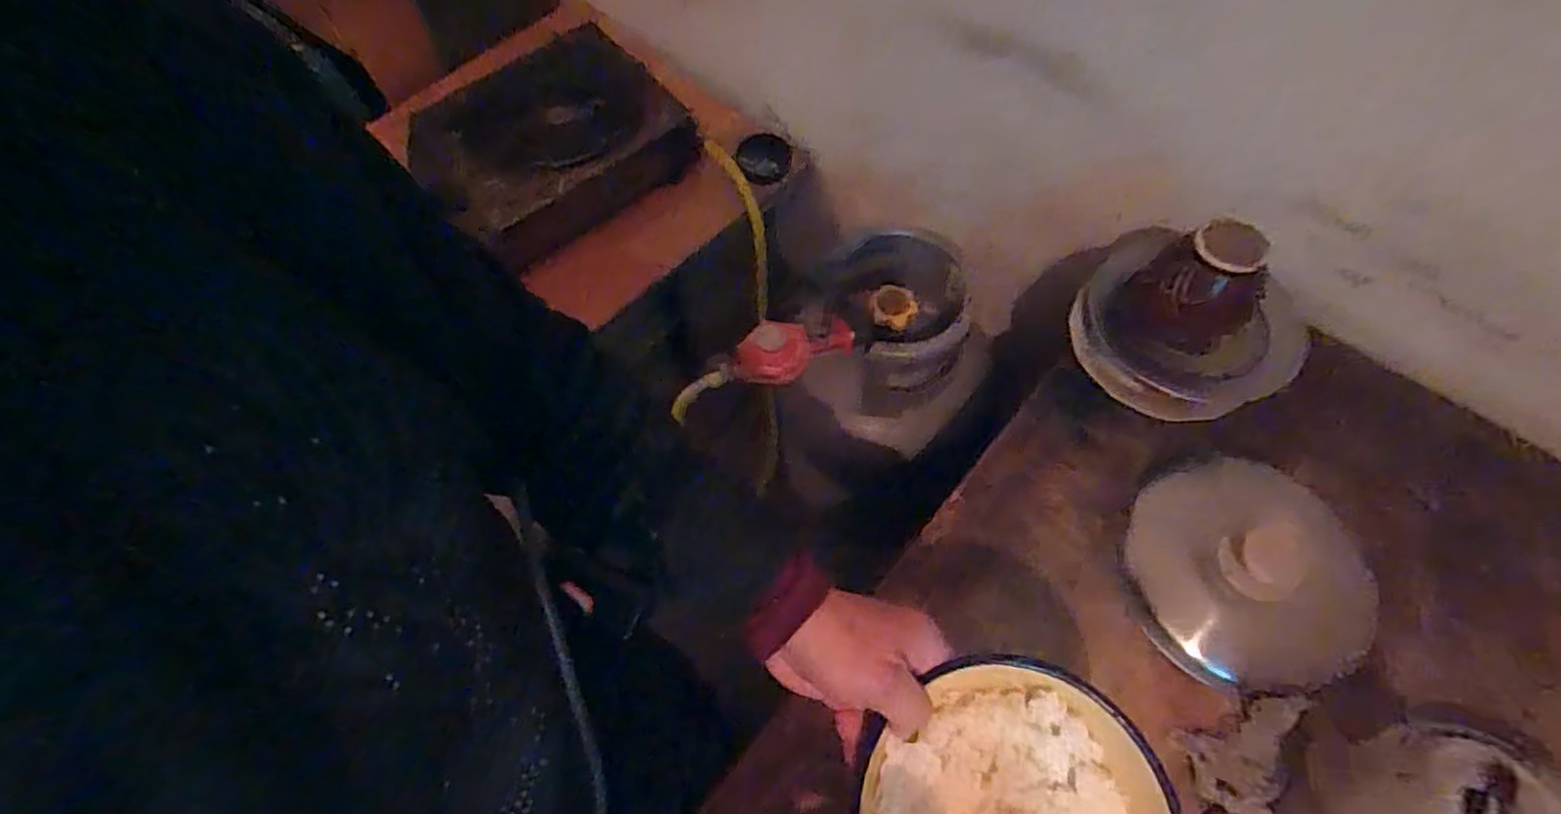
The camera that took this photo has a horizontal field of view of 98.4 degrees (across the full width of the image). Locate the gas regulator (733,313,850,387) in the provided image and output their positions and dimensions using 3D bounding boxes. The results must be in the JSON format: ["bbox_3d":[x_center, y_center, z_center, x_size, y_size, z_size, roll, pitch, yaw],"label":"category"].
[{"bbox_3d":[0.024,-0.080,0.881,0.177,0.057,0.086,-25,63,-30],"label":"gas regulator"}]

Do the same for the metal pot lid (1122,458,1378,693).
[{"bbox_3d":[0.409,0.137,0.579,0.185,0.060,0.195,-1,64,2],"label":"metal pot lid"}]

